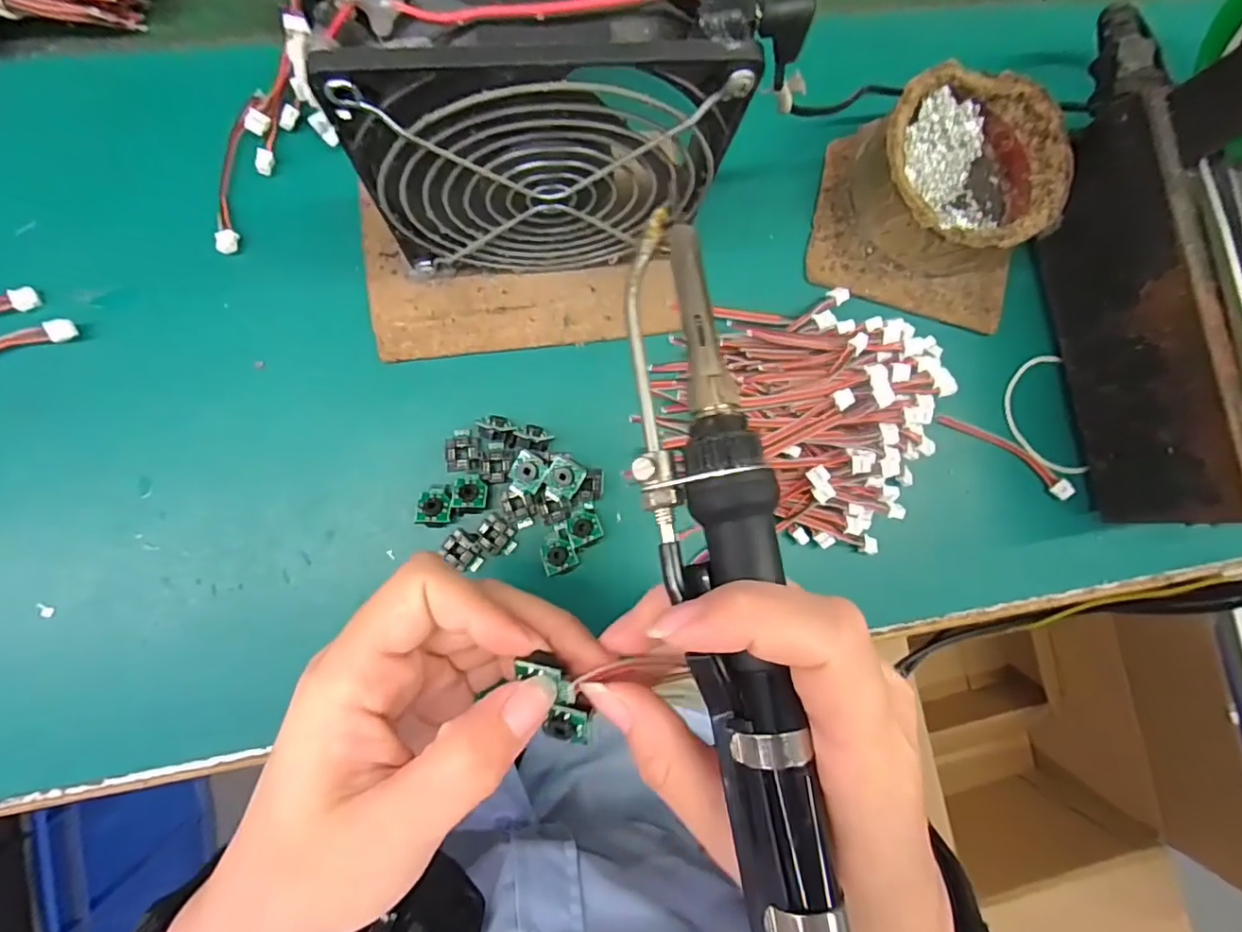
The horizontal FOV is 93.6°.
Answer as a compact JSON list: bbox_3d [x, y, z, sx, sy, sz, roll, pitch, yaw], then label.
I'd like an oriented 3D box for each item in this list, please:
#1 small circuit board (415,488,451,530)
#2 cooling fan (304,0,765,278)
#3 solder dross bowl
[{"bbox_3d":[-0.079,0.018,0.247,0.014,0.005,0.016,5,86,-6],"label":"small circuit board"},{"bbox_3d":[-0.027,-0.104,0.206,0.113,0.125,0.032,-1,86,-6],"label":"cooling fan"},{"bbox_3d":[0.156,-0.135,0.271,0.080,0.040,0.082,0,86,-6],"label":"solder dross bowl"}]

